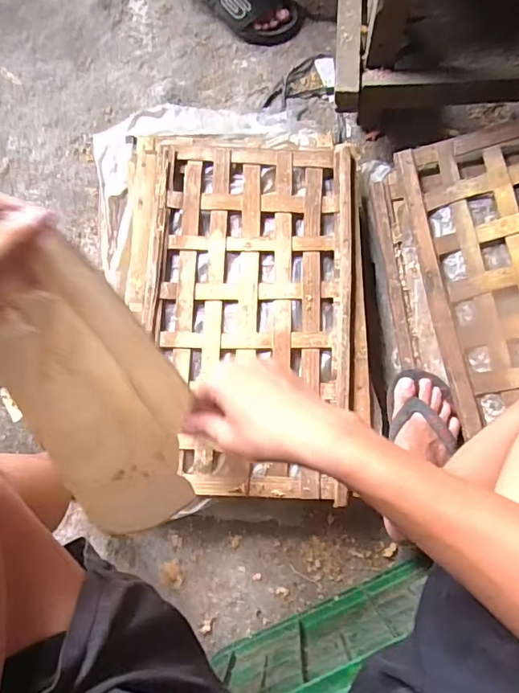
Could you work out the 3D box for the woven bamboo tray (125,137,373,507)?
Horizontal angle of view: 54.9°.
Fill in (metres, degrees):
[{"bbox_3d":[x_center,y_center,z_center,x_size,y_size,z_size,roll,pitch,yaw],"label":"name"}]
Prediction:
[{"bbox_3d":[-0.022,-0.089,0.727,0.345,0.037,0.531,-2,77,0],"label":"woven bamboo tray"}]

